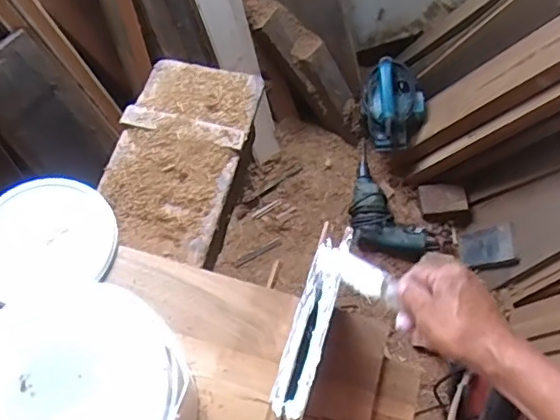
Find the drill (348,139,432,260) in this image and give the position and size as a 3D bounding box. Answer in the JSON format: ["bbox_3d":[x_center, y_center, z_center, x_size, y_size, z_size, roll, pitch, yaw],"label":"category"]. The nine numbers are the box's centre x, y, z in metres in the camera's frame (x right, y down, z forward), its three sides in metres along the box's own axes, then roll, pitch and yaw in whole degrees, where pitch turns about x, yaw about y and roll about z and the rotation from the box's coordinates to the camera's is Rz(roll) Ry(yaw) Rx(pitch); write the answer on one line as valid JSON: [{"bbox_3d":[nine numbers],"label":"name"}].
[{"bbox_3d":[0.283,-0.022,1.440,0.206,0.055,0.275,7,65,2],"label":"drill"}]

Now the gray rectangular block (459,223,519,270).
[{"bbox_3d":[0.507,0.094,1.397,0.128,0.008,0.097,-17,78,35],"label":"gray rectangular block"}]

